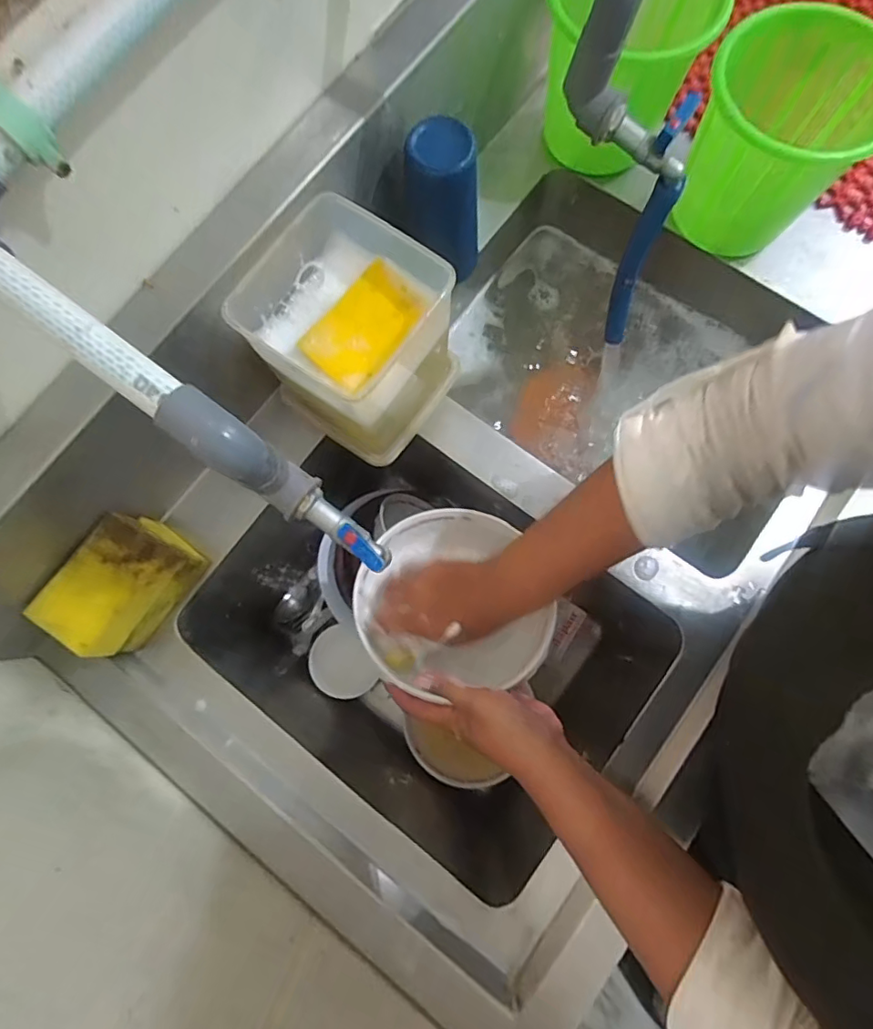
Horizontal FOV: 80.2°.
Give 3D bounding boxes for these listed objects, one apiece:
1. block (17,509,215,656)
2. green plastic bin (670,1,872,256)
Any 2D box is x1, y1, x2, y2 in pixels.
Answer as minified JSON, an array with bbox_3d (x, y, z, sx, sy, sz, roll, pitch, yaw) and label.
[{"bbox_3d":[-0.278,0.061,0.462,0.072,0.077,0.107,32,82,7],"label":"block"},{"bbox_3d":[0.325,-0.362,0.510,0.151,0.155,0.178,23,81,5],"label":"green plastic bin"}]

